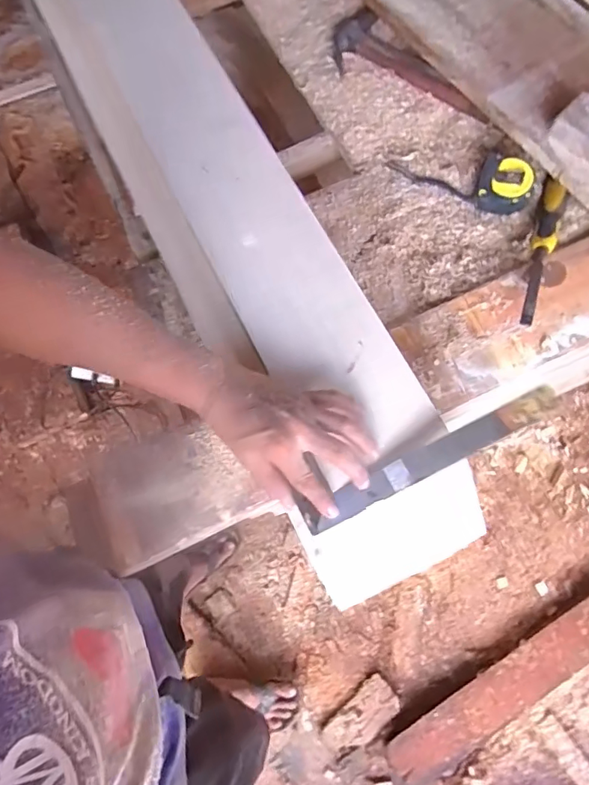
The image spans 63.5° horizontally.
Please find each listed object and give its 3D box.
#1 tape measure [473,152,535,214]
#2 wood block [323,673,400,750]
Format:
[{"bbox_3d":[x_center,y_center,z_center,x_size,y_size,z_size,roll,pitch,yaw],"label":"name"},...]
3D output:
[{"bbox_3d":[0.275,-0.272,0.618,0.067,0.031,0.073,17,73,8],"label":"tape measure"},{"bbox_3d":[0.157,0.758,1.113,0.180,0.031,0.087,-38,75,-11],"label":"wood block"}]

